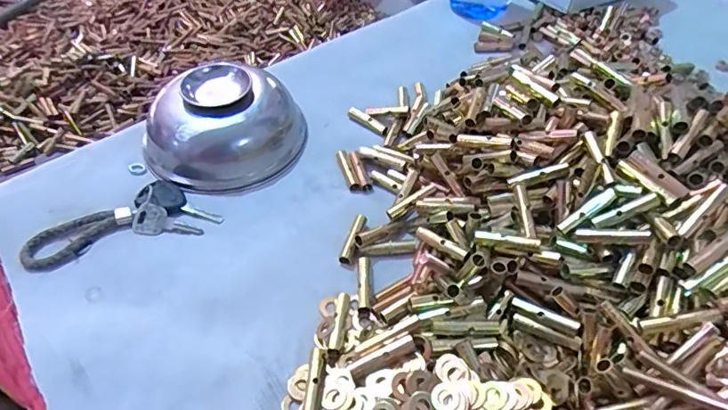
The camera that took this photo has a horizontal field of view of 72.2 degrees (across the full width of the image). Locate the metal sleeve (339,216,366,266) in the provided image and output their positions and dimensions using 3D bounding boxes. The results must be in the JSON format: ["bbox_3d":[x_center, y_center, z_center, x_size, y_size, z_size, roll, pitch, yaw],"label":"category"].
[{"bbox_3d":[-0.007,0.025,0.379,0.009,0.011,0.044,12,49,12],"label":"metal sleeve"}]

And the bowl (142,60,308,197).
[{"bbox_3d":[-0.122,-0.075,0.444,0.138,0.065,0.138,-1,48,1],"label":"bowl"}]

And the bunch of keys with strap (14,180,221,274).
[{"bbox_3d":[-0.189,0.011,0.390,0.136,0.017,0.056,-16,49,-13],"label":"bunch of keys with strap"}]

